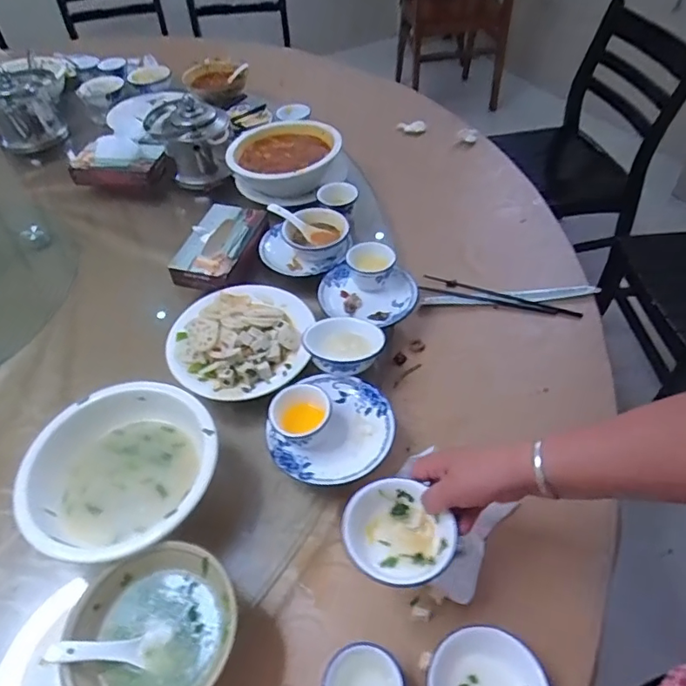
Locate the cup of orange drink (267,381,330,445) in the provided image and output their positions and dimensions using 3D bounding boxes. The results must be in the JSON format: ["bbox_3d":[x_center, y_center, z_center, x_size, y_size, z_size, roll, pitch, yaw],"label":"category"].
[{"bbox_3d":[-0.055,0.094,0.678,0.079,0.056,0.076,-2,50,2],"label":"cup of orange drink"}]

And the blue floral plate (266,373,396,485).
[{"bbox_3d":[-0.012,0.113,0.688,0.144,0.022,0.157,-2,50,2],"label":"blue floral plate"}]

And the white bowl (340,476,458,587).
[{"bbox_3d":[0.053,0.194,0.539,0.101,0.044,0.108,-1,51,1],"label":"white bowl"}]

